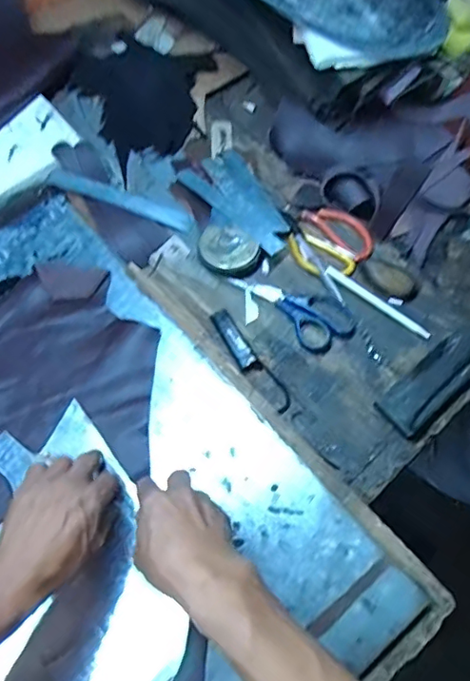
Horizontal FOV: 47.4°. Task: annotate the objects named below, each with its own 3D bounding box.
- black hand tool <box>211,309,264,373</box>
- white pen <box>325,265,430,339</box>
[{"bbox_3d":[0.001,0.000,0.627,0.026,0.010,0.086,-25,70,-11],"label":"black hand tool"},{"bbox_3d":[0.171,-0.047,0.648,0.142,0.005,0.014,36,71,13],"label":"white pen"}]

